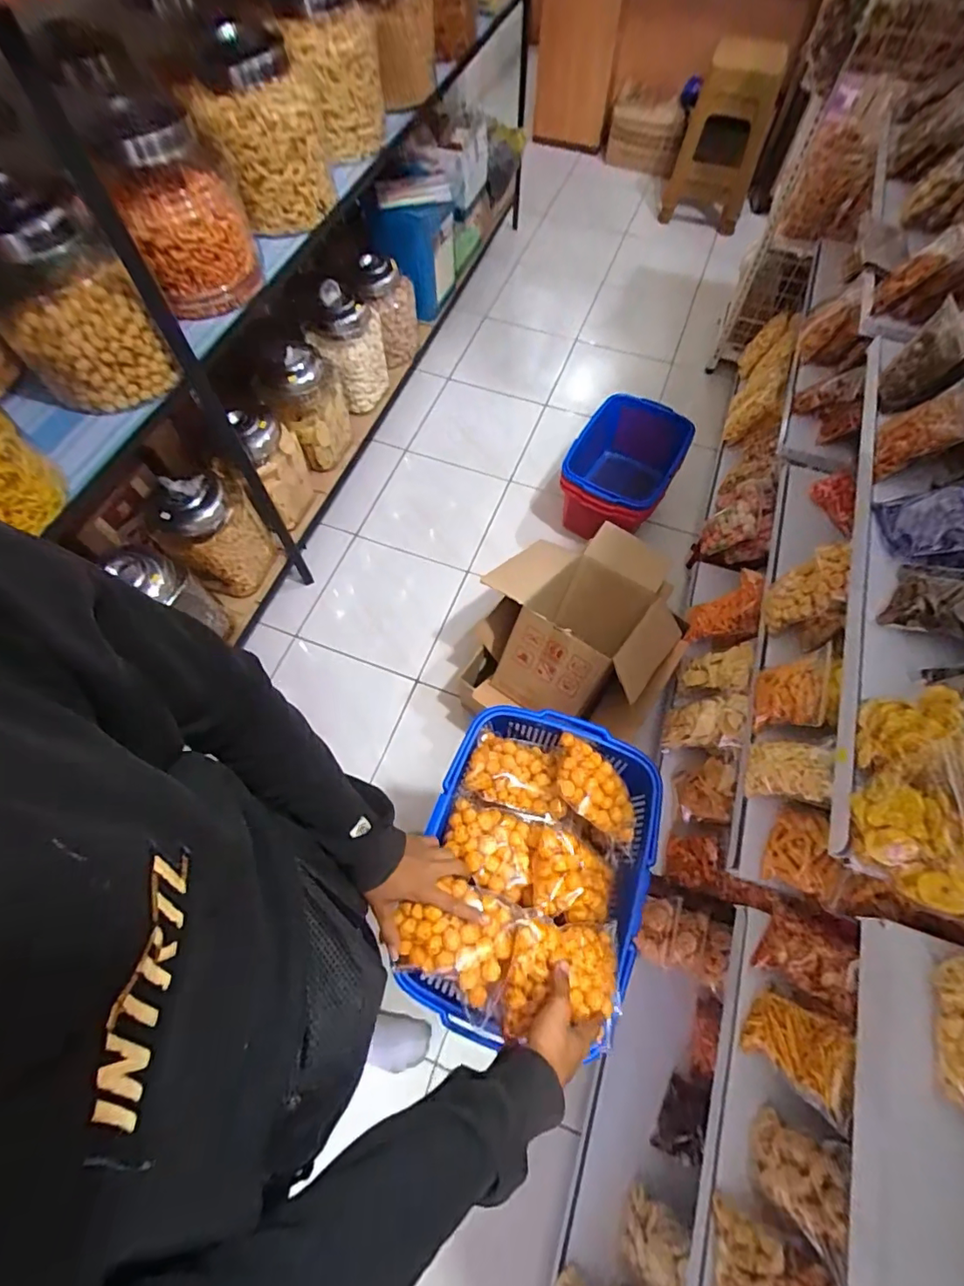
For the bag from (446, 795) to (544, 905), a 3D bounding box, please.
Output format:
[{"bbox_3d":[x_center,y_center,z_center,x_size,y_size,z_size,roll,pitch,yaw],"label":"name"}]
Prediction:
[{"bbox_3d":[0.010,0.276,0.708,0.124,0.040,0.104,15,66,7],"label":"bag"}]

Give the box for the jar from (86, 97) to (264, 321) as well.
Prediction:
[{"bbox_3d":[-0.540,-0.796,0.953,0.196,0.278,0.152,-15,66,-7],"label":"jar"}]

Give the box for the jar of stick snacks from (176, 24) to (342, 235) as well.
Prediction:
[{"bbox_3d":[-0.434,-1.010,1.059,0.215,0.268,0.162,-24,68,-11],"label":"jar of stick snacks"}]

